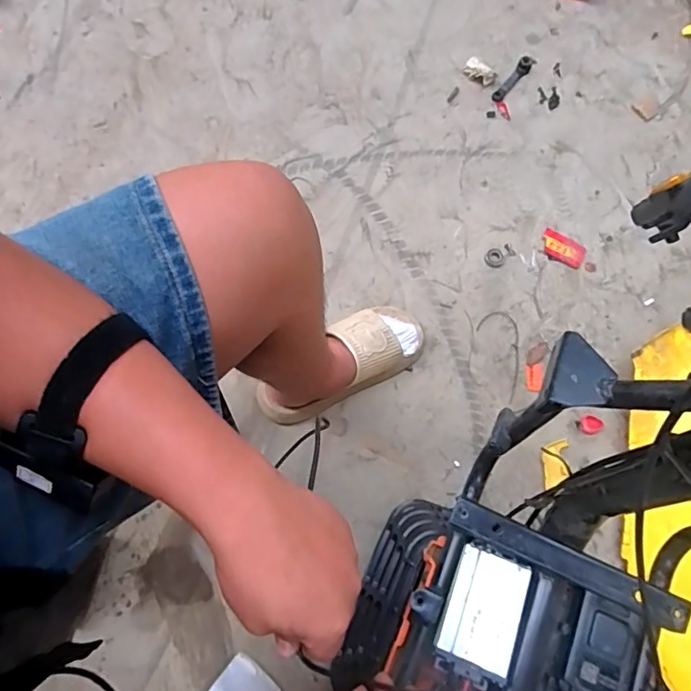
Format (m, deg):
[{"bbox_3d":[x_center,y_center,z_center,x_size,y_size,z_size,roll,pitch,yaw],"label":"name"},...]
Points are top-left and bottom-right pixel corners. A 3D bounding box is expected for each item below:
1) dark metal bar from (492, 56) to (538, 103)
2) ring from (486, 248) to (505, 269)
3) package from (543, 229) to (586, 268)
[{"bbox_3d":[0.348,-0.552,1.089,0.030,0.014,0.144,38,73,11],"label":"dark metal bar"},{"bbox_3d":[0.271,-0.158,0.951,0.035,0.004,0.039,6,70,0],"label":"ring"},{"bbox_3d":[0.399,-0.176,0.965,0.082,0.006,0.050,30,73,7],"label":"package"}]

